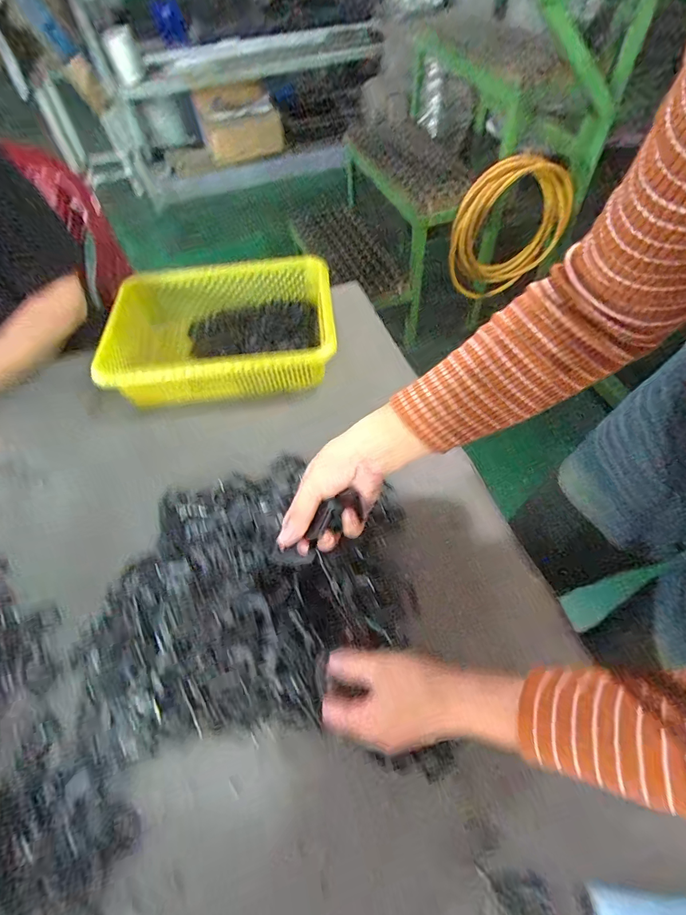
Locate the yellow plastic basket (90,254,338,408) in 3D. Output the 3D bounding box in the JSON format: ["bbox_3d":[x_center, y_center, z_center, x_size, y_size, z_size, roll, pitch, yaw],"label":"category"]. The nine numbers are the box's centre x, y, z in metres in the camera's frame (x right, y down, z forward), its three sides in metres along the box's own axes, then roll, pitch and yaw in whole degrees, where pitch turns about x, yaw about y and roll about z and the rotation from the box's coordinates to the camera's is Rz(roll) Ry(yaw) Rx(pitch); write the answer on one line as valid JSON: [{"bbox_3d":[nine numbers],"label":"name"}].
[{"bbox_3d":[-0.198,-0.204,0.683,0.360,0.095,0.254,-7,57,-1],"label":"yellow plastic basket"}]

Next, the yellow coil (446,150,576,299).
[{"bbox_3d":[0.512,-0.696,1.287,0.379,0.388,0.081,-14,56,-5],"label":"yellow coil"}]

